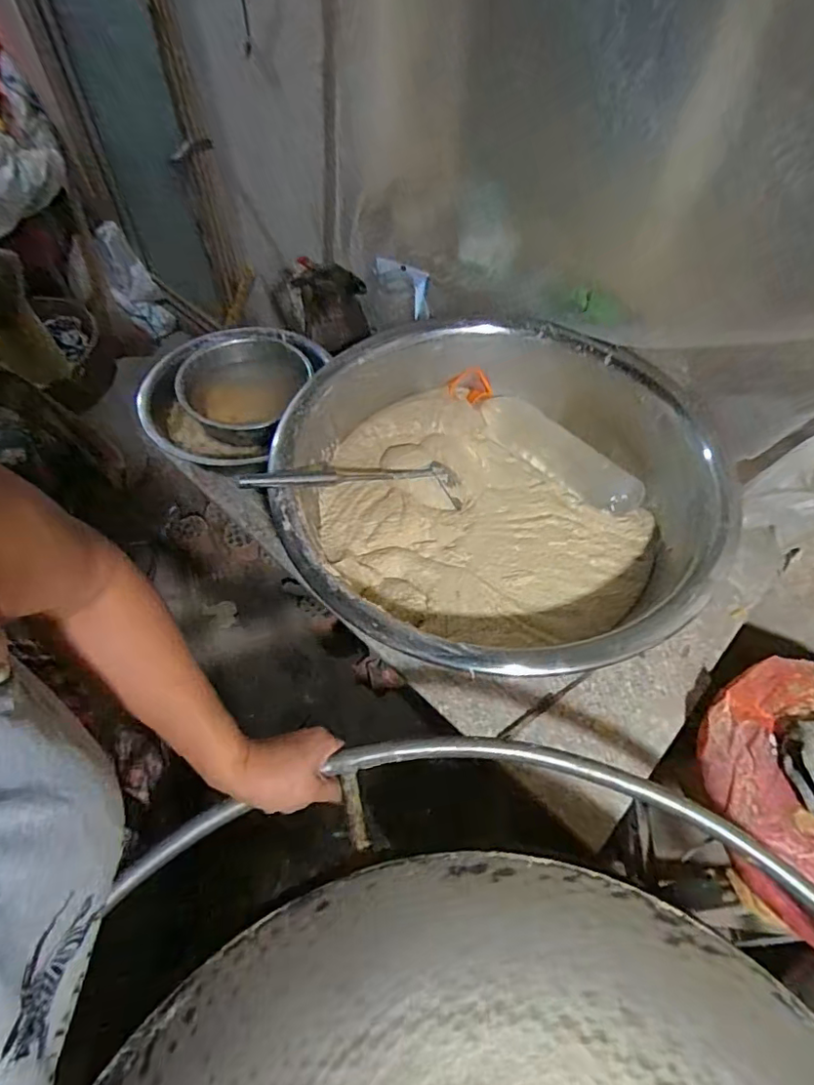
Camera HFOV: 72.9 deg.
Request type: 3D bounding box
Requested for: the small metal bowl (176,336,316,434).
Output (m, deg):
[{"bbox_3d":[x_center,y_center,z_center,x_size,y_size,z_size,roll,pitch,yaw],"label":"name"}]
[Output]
[{"bbox_3d":[-0.270,-0.243,0.969,0.219,0.125,0.205,1,57,-2],"label":"small metal bowl"}]

